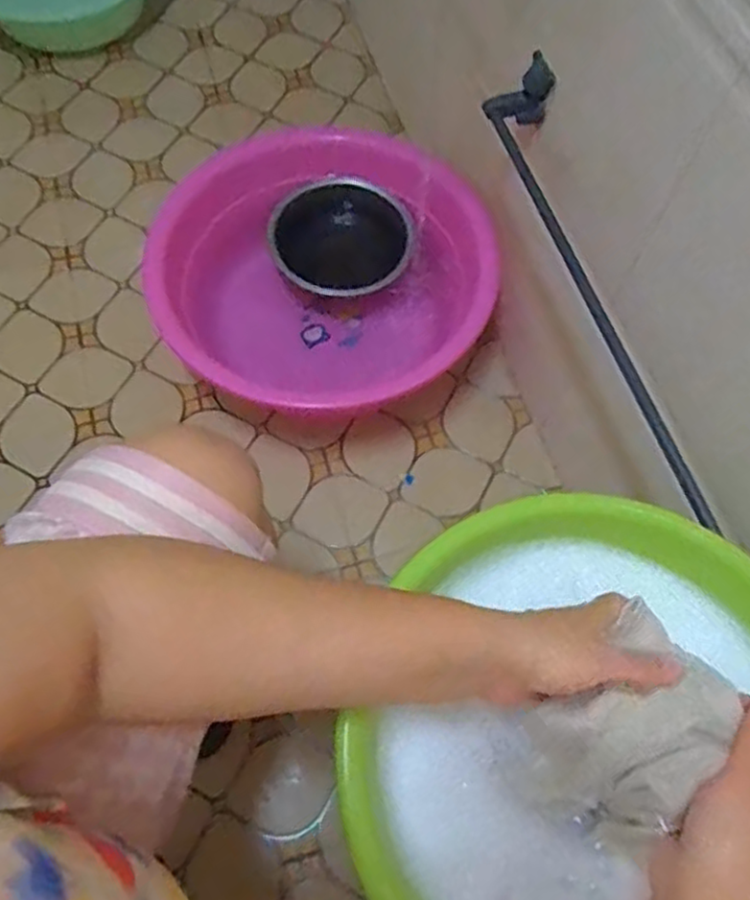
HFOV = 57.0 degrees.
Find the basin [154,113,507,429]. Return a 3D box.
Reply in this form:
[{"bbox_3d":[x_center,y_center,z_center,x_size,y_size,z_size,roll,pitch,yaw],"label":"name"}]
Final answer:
[{"bbox_3d":[-0.050,-0.247,0.988,0.436,0.169,0.405,1,65,-1],"label":"basin"}]

